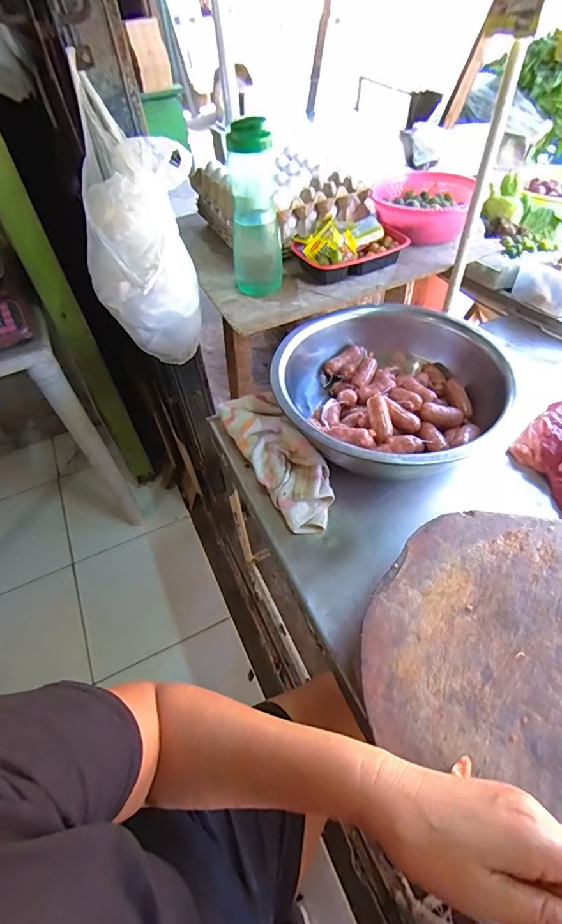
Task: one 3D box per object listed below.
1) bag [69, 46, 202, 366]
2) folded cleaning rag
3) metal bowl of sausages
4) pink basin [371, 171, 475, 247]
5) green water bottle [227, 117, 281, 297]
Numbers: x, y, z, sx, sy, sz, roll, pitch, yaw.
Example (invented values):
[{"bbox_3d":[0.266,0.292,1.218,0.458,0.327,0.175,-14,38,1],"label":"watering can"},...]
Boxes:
[{"bbox_3d":[-0.244,-0.389,0.753,0.186,0.434,0.212,21,55,21],"label":"bag"},{"bbox_3d":[-0.006,-0.014,0.693,0.104,0.052,0.285,-23,52,-14],"label":"folded cleaning rag"},{"bbox_3d":[0.149,-0.116,0.700,0.310,0.137,0.331,-3,50,3],"label":"metal bowl of sausages"},{"bbox_3d":[0.306,-0.566,0.933,0.195,0.073,0.230,14,53,16],"label":"pink basin"},{"bbox_3d":[-0.050,-0.423,0.731,0.086,0.250,0.072,-9,50,-2],"label":"green water bottle"}]

